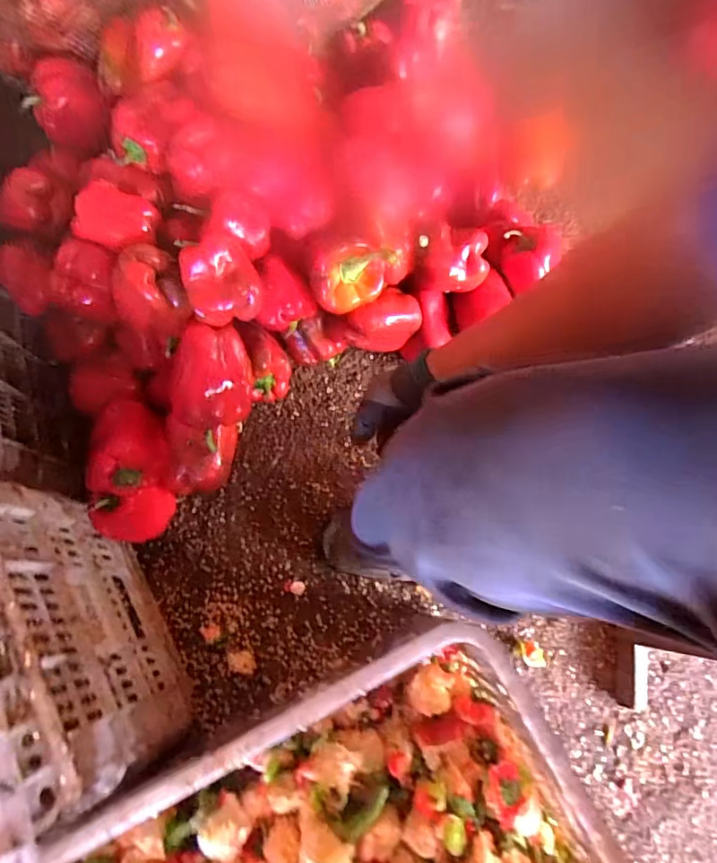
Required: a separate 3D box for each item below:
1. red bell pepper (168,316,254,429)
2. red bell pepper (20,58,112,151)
[{"bbox_3d":[-0.186,-0.071,0.646,0.090,0.075,0.117,-5,73,0],"label":"red bell pepper"},{"bbox_3d":[-0.410,-0.464,0.733,0.098,0.091,0.085,-34,75,-8],"label":"red bell pepper"}]

